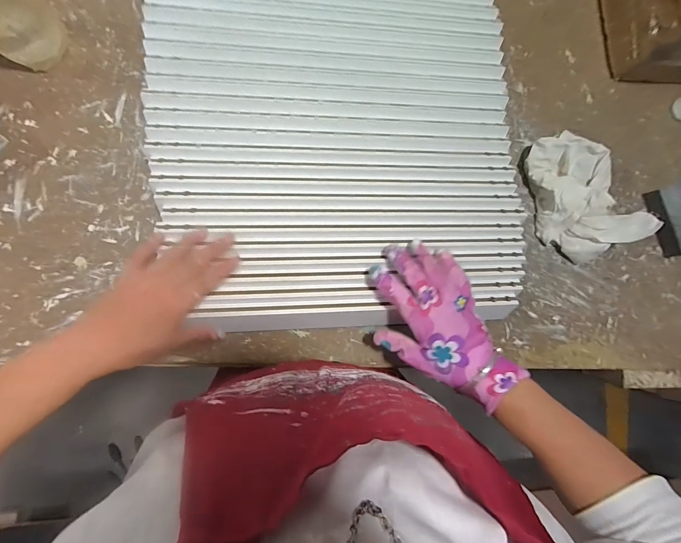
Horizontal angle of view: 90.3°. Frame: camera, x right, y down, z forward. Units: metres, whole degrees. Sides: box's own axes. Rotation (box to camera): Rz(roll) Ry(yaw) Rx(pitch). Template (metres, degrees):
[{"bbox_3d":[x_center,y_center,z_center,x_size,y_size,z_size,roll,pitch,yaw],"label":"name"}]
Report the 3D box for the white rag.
[{"bbox_3d":[0.318,-0.102,0.454,0.122,0.055,0.167,-22,91,-9],"label":"white rag"}]

